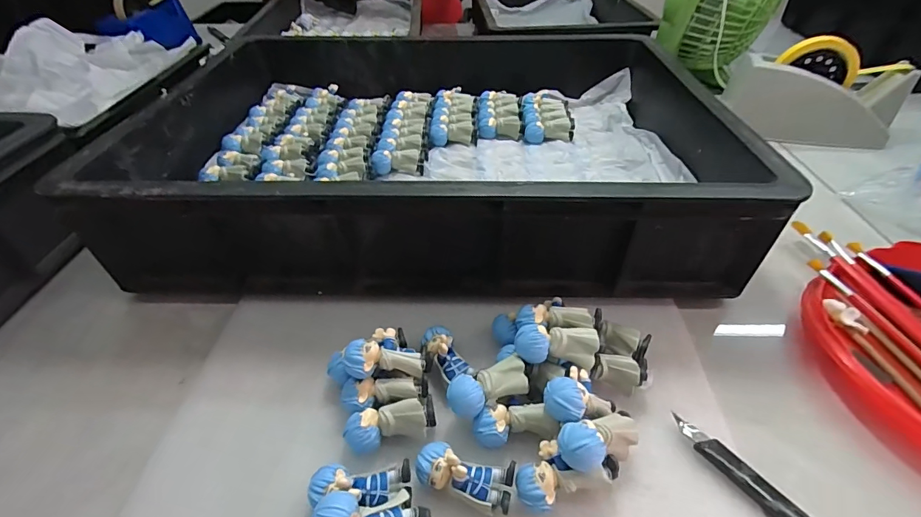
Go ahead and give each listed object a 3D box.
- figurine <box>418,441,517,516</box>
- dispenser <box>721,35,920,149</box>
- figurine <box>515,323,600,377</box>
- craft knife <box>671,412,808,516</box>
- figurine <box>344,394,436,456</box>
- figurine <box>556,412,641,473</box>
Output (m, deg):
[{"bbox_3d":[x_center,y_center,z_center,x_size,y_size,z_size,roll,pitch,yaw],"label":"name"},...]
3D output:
[{"bbox_3d":[0.003,0.137,0.261,0.060,0.034,0.028,10,45,11],"label":"figurine"},{"bbox_3d":[0.501,-0.234,0.591,0.209,0.119,0.074,11,44,13],"label":"dispenser"},{"bbox_3d":[0.070,0.062,0.295,0.059,0.019,0.024,5,44,6],"label":"figurine"},{"bbox_3d":[0.199,0.155,0.259,0.016,0.010,0.138,-30,51,-27],"label":"craft knife"},{"bbox_3d":[-0.048,0.116,0.288,0.060,0.032,0.024,-14,46,-13],"label":"figurine"},{"bbox_3d":[0.089,0.114,0.260,0.061,0.022,0.026,3,42,-33],"label":"figurine"}]

